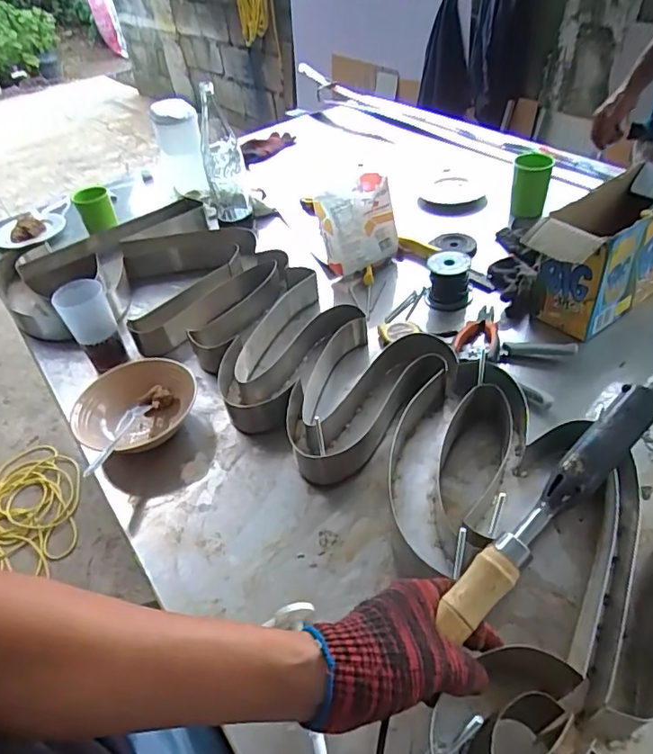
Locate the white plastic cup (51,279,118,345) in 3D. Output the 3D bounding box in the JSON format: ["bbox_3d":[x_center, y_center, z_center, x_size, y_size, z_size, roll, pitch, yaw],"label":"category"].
[{"bbox_3d":[-0.367,-0.096,0.824,0.071,0.083,0.060,-29,46,-19],"label":"white plastic cup"}]

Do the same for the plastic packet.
[{"bbox_3d":[0.055,-0.273,0.969,0.149,0.153,0.056,-33,29,-21],"label":"plastic packet"}]

